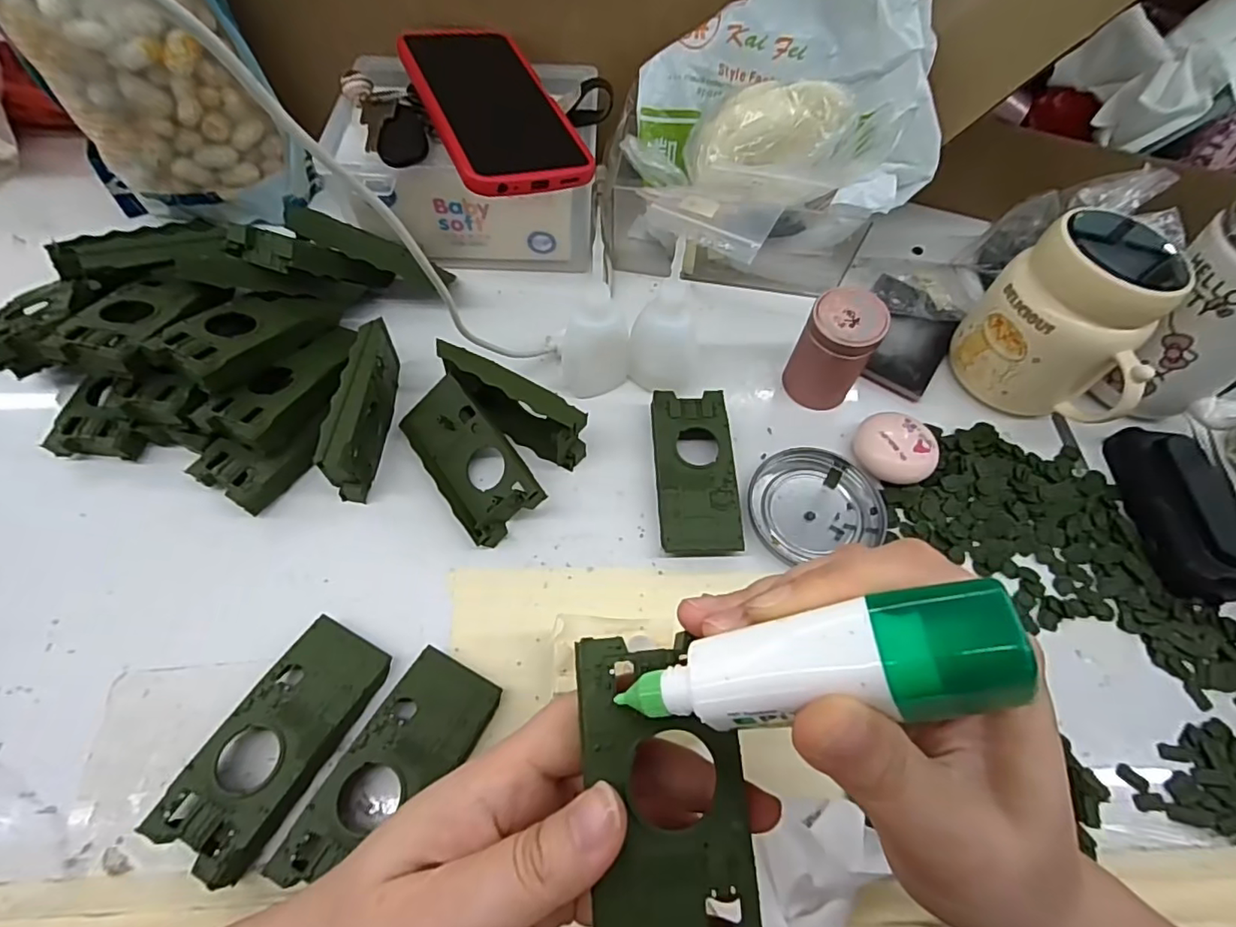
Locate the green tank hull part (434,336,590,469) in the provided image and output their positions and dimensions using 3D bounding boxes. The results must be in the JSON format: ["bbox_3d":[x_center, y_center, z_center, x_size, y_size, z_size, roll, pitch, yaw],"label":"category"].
[{"bbox_3d":[-0.064,-0.035,0.347,0.097,0.047,0.019,29,63,14],"label":"green tank hull part"}]

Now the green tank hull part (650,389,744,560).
[{"bbox_3d":[0.046,0.004,0.346,0.046,0.021,0.103,-1,60,-3],"label":"green tank hull part"}]

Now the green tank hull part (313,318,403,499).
[{"bbox_3d":[-0.151,-0.032,0.344,0.018,0.051,0.104,3,60,-1],"label":"green tank hull part"}]

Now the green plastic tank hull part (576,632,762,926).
[{"bbox_3d":[0.014,0.103,0.163,0.048,0.005,0.104,-9,77,-7],"label":"green plastic tank hull part"}]

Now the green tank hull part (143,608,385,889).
[{"bbox_3d":[-0.155,0.127,0.267,0.047,0.022,0.103,26,62,12],"label":"green tank hull part"}]

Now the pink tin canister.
[{"bbox_3d":[0.137,-0.072,0.364,0.044,0.070,0.036,33,64,16],"label":"pink tin canister"}]

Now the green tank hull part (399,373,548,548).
[{"bbox_3d":[-0.088,-0.004,0.338,0.047,0.015,0.104,-40,64,2],"label":"green tank hull part"}]

